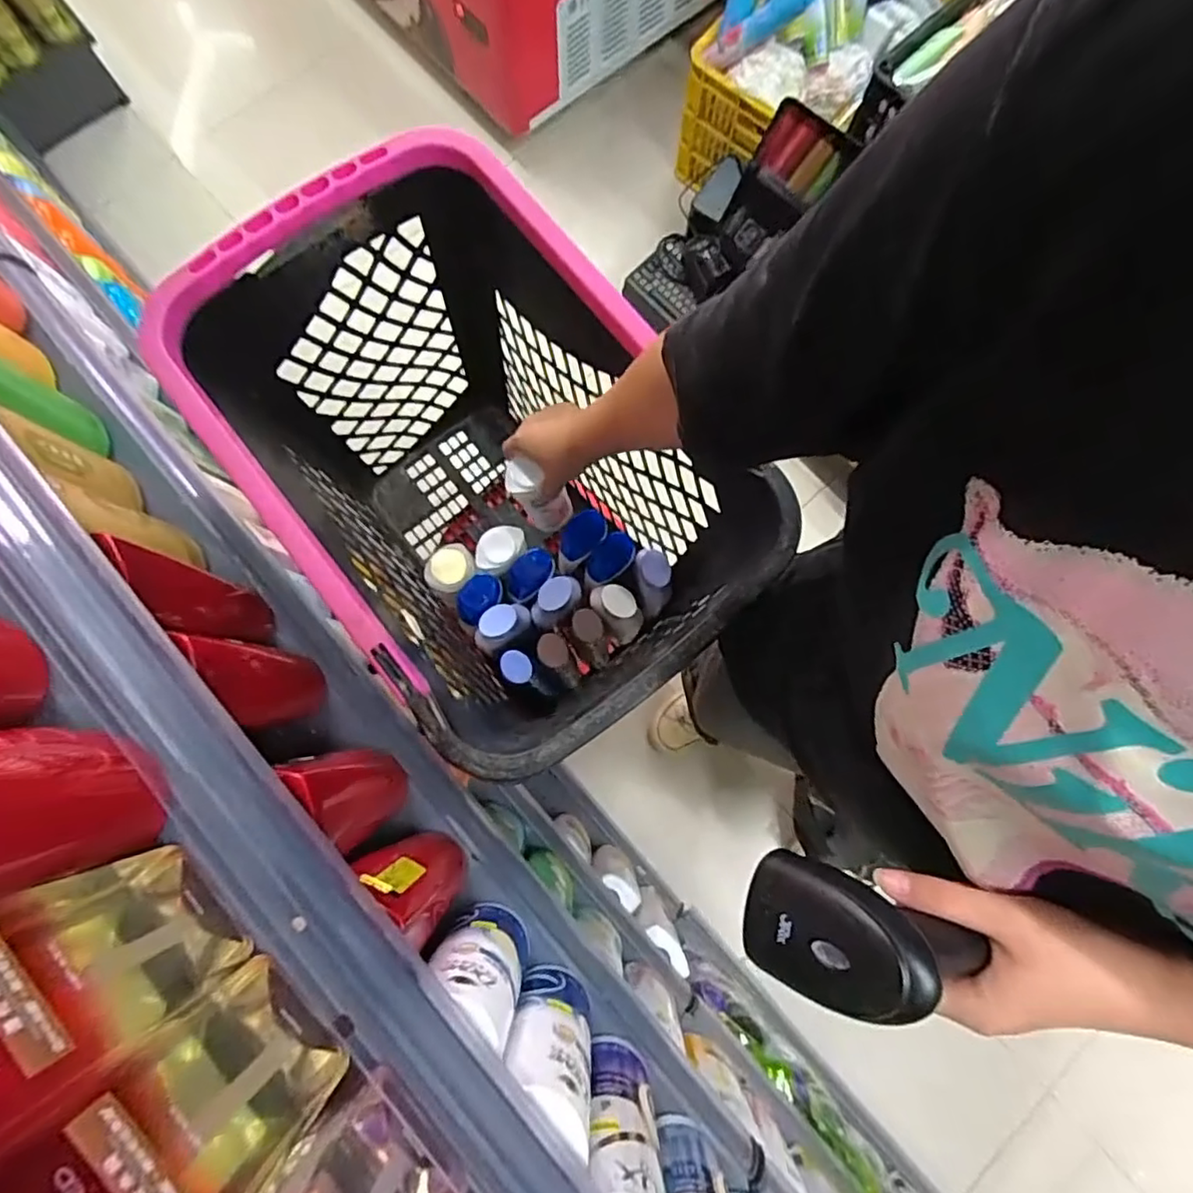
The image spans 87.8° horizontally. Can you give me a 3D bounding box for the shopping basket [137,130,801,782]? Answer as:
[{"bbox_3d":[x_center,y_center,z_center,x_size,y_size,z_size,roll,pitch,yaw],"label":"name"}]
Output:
[{"bbox_3d":[-0.114,-0.108,0.755,0.365,0.464,0.544,-37,81,-9],"label":"shopping basket"}]

